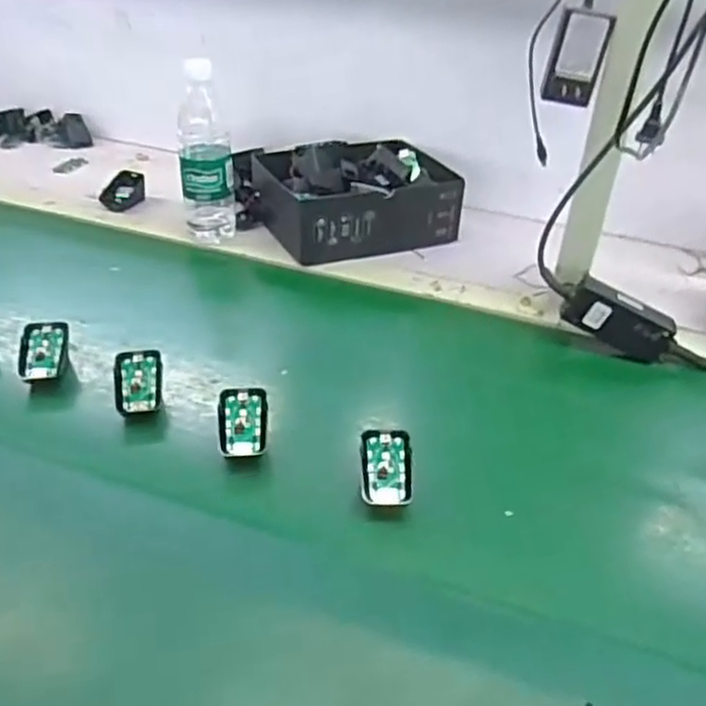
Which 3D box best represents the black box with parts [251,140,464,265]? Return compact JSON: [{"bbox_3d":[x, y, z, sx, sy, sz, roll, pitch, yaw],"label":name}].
[{"bbox_3d":[0.013,-0.218,0.977,0.252,0.085,0.177,-13,41,-22],"label":"black box with parts"}]

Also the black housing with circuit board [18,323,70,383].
[{"bbox_3d":[-0.311,0.002,0.714,0.044,0.021,0.070,2,53,-15],"label":"black housing with circuit board"}]

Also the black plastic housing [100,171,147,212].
[{"bbox_3d":[-0.333,-0.234,1.027,0.045,0.040,0.067,21,40,21],"label":"black plastic housing"}]

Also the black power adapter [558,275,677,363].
[{"bbox_3d":[0.293,-0.035,0.772,0.128,0.057,0.030,27,37,-7],"label":"black power adapter"}]

